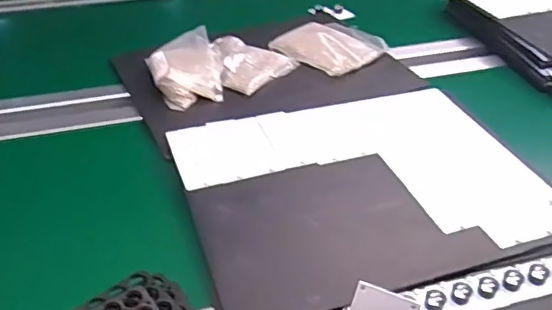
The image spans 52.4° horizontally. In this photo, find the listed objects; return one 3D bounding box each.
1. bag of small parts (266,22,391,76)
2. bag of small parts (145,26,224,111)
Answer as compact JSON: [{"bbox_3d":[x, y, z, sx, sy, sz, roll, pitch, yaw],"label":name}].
[{"bbox_3d":[0.099,-0.214,1.076,0.188,0.024,0.158,30,46,32],"label":"bag of small parts"},{"bbox_3d":[-0.158,-0.156,0.977,0.120,0.039,0.180,-7,38,-10],"label":"bag of small parts"}]

